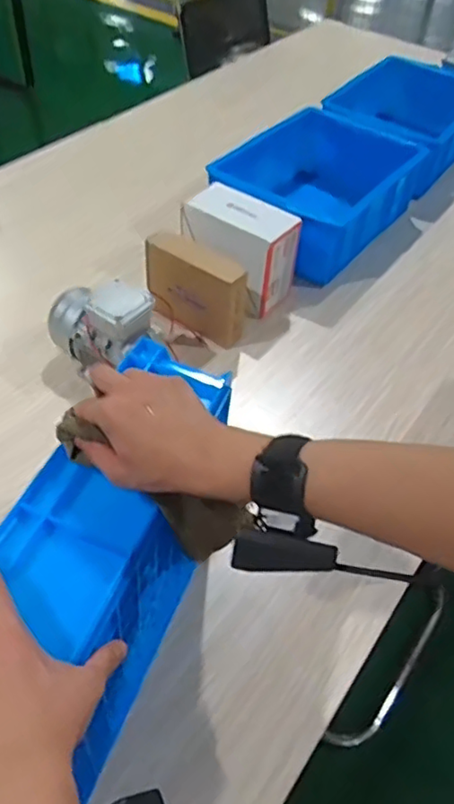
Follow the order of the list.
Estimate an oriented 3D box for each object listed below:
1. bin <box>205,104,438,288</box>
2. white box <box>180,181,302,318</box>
[{"bbox_3d":[0.184,-0.450,1.302,0.313,0.151,0.416,30,53,21],"label":"bin"},{"bbox_3d":[0.019,-0.274,1.134,0.199,0.184,0.107,31,54,22],"label":"white box"}]

